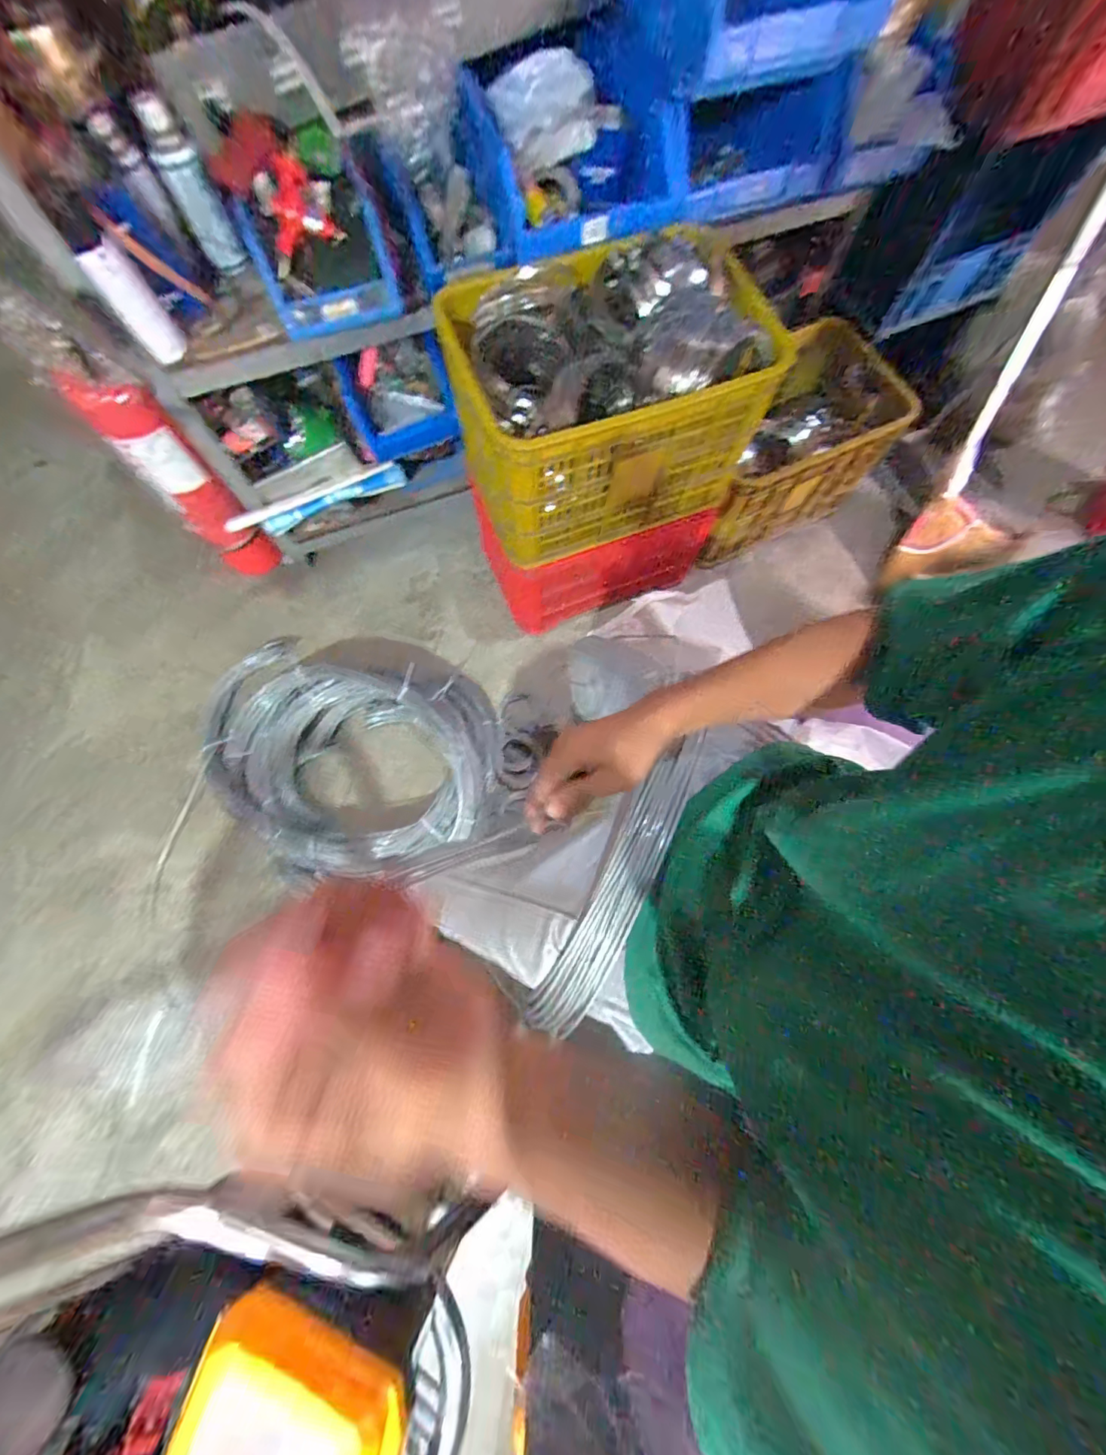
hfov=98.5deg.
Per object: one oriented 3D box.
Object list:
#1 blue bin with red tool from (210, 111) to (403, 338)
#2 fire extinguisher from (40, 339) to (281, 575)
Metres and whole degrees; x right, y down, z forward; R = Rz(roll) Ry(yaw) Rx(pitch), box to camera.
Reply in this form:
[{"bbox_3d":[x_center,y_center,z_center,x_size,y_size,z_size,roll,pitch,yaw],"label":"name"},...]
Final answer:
[{"bbox_3d":[-0.412,-0.850,0.823,0.221,0.171,0.252,-24,76,-7],"label":"blue bin with red tool"},{"bbox_3d":[-0.820,-0.547,1.056,0.155,0.514,0.130,44,78,11],"label":"fire extinguisher"}]

